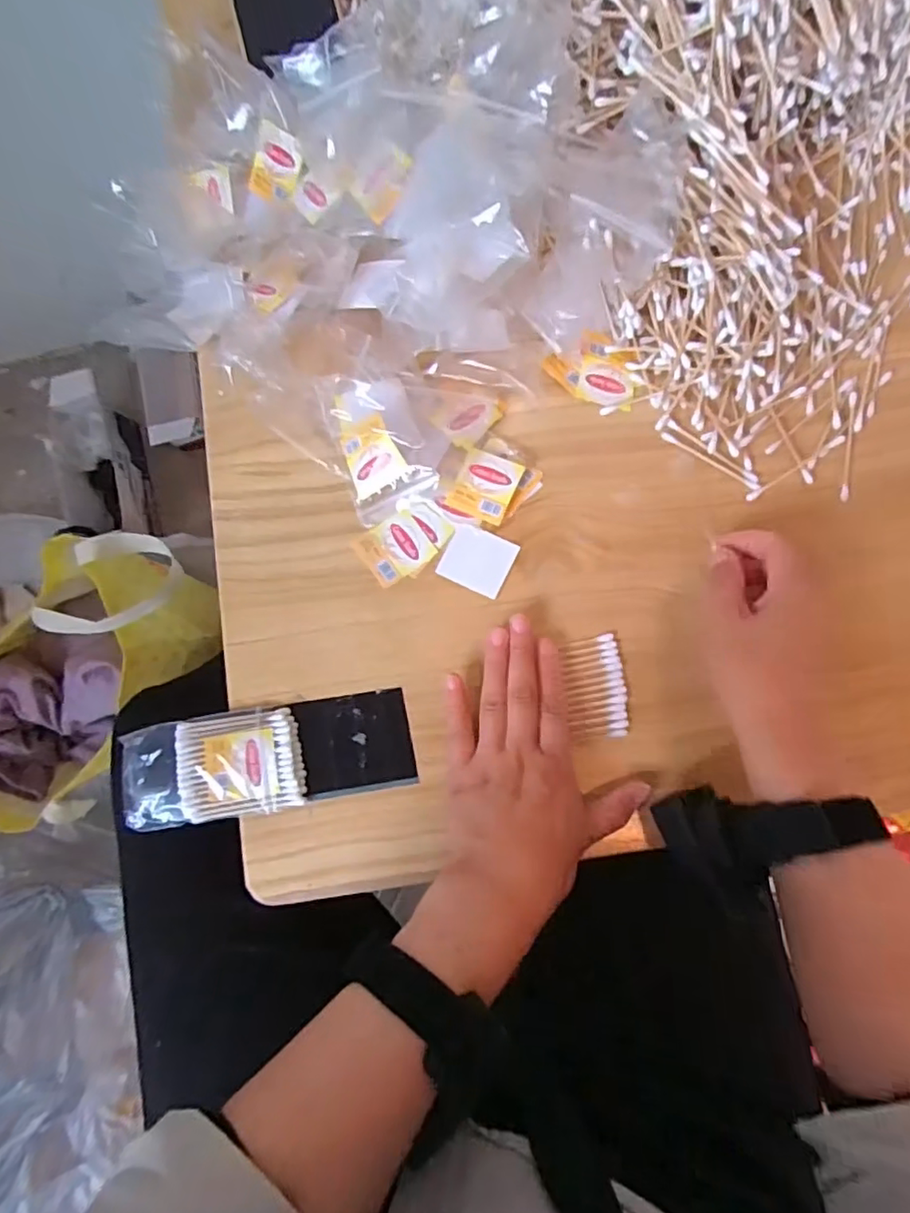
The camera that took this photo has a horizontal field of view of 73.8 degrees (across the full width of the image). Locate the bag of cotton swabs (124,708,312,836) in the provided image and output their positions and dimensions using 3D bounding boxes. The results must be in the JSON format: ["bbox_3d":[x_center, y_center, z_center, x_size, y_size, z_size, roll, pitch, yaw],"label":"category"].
[{"bbox_3d":[-0.150,0.099,0.373,0.110,0.014,0.062,-10,81,1],"label":"bag of cotton swabs"}]

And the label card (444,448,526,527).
[{"bbox_3d":[0.020,-0.078,0.394,0.039,0.007,0.043,24,84,7],"label":"label card"}]

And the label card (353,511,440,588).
[{"bbox_3d":[-0.039,-0.038,0.396,0.043,0.006,0.038,-35,81,-3],"label":"label card"}]

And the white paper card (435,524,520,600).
[{"bbox_3d":[0.015,-0.030,0.392,0.043,0.004,0.039,24,83,6],"label":"white paper card"}]

